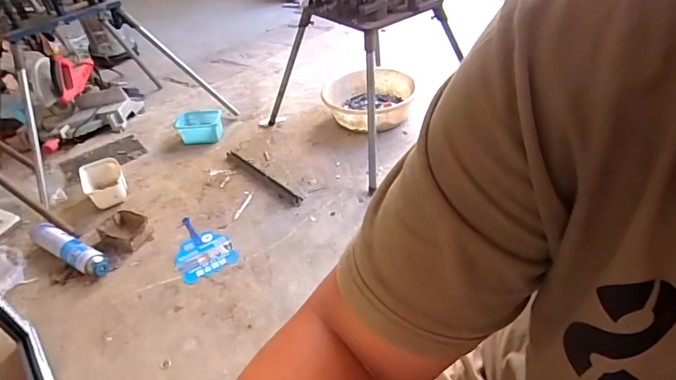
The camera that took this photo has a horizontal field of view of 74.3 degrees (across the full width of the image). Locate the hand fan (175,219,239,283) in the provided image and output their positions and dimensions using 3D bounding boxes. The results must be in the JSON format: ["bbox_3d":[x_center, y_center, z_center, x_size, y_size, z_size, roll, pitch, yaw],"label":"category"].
[{"bbox_3d":[-0.414,0.158,1.323,0.158,0.011,0.262,-26,42,-22],"label":"hand fan"}]

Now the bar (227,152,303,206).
[{"bbox_3d":[-0.266,-0.043,1.530,0.044,0.030,0.398,-35,46,-29],"label":"bar"}]

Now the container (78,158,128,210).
[{"bbox_3d":[-0.803,-0.029,1.539,0.133,0.093,0.211,-27,43,-23],"label":"container"}]

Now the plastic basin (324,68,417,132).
[{"bbox_3d":[0.121,-0.352,1.779,0.352,0.113,0.356,-3,39,5],"label":"plastic basin"}]

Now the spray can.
[{"bbox_3d":[-0.792,0.172,1.310,0.326,0.058,0.079,19,46,30],"label":"spray can"}]

